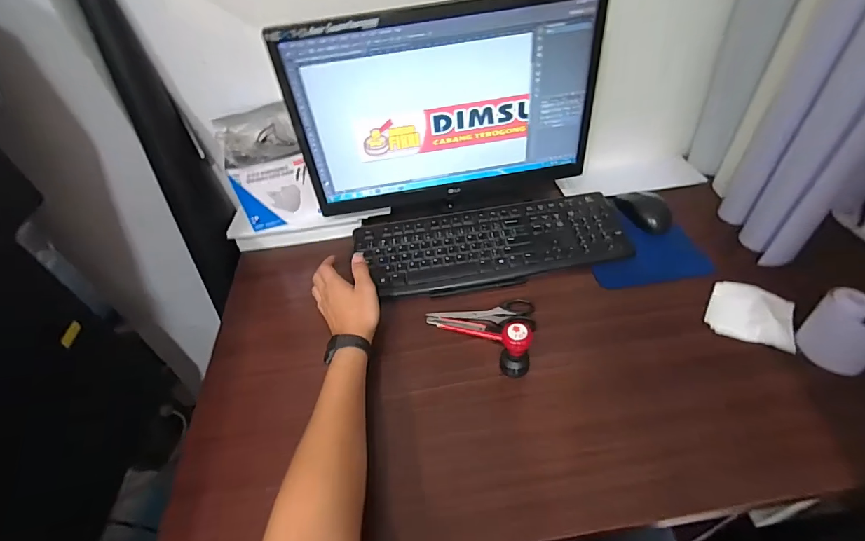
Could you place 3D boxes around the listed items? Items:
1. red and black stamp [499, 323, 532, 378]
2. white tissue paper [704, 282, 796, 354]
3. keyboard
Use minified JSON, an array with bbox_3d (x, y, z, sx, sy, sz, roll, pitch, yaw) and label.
[{"bbox_3d":[0.102,0.096,0.498,0.030,0.068,0.034,-29,50,-22],"label":"red and black stamp"},{"bbox_3d":[0.428,0.056,0.542,0.094,0.024,0.080,21,51,24],"label":"white tissue paper"},{"bbox_3d":[0.095,-0.043,0.669,0.425,0.031,0.161,-8,45,0],"label":"keyboard"}]

